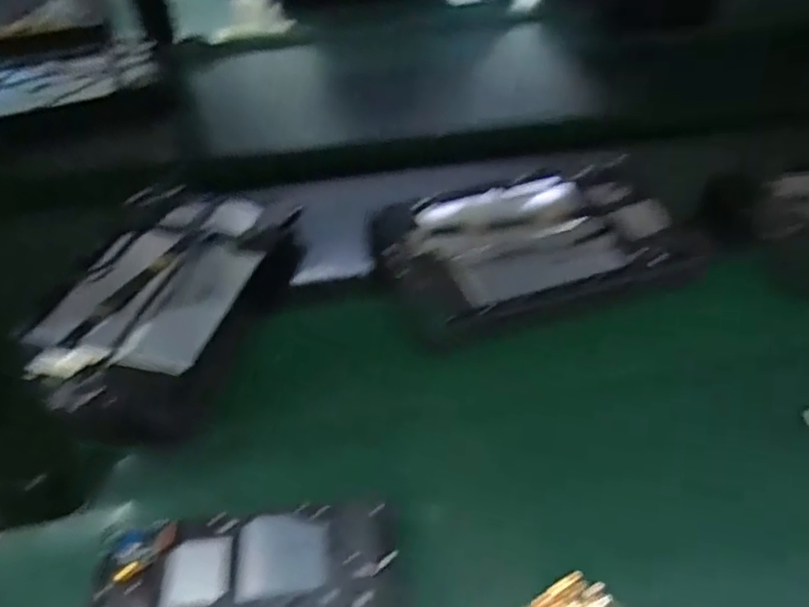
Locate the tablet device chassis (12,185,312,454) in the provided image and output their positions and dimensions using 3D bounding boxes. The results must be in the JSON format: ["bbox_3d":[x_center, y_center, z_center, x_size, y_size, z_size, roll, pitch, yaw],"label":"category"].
[{"bbox_3d":[-0.176,-0.011,0.484,0.163,0.010,0.246,9,44,10],"label":"tablet device chassis"}]

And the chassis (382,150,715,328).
[{"bbox_3d":[0.106,-0.054,0.516,0.232,0.011,0.156,-17,45,-13],"label":"chassis"}]

